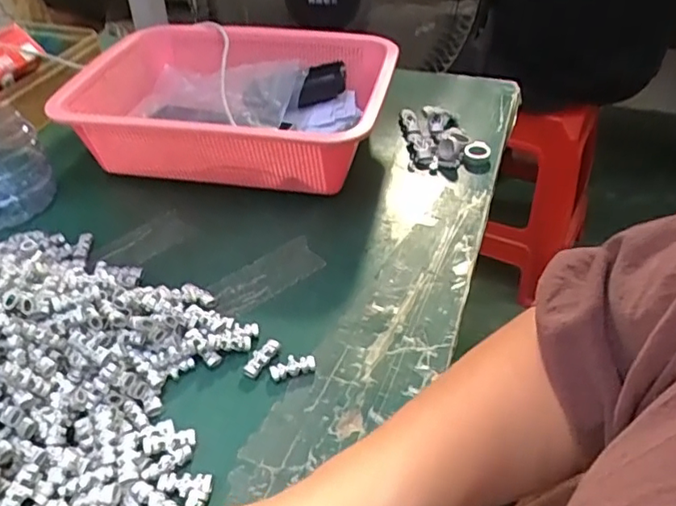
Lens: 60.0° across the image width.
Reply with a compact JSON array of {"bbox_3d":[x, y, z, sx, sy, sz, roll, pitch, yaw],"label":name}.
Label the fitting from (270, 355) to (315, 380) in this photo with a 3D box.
[{"bbox_3d":[-0.030,0.076,0.394,0.030,0.006,0.014,-17,43,-16],"label":"fitting"}]

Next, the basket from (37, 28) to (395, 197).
[{"bbox_3d":[-0.097,-0.148,0.596,0.291,0.095,0.217,8,42,11],"label":"basket"}]

